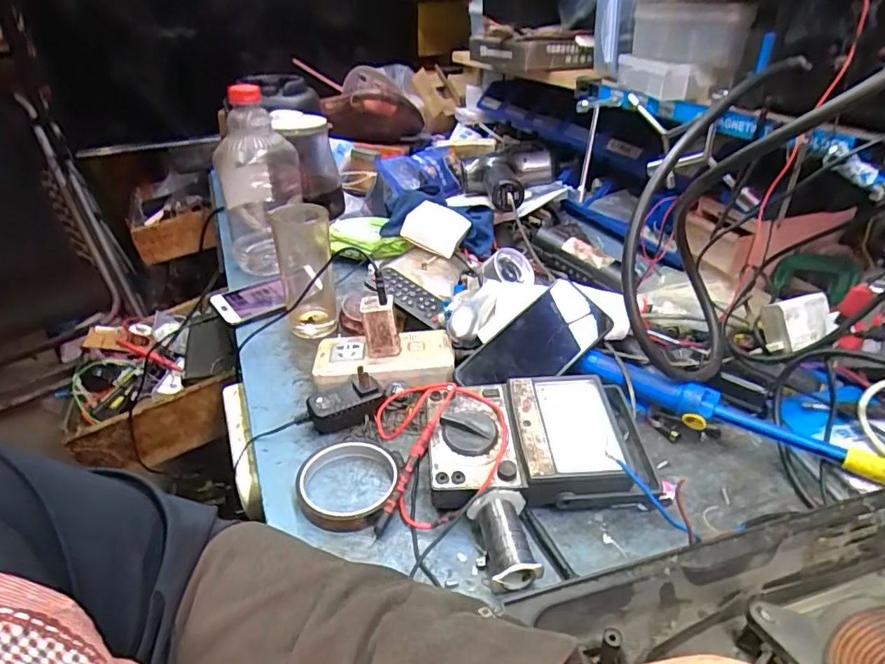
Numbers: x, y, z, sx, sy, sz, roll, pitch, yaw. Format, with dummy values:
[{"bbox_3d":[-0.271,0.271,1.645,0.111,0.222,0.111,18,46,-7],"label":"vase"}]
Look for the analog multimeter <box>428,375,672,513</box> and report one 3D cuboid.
[{"bbox_3d":[0.088,0.097,0.474,0.198,0.050,0.119,-4,33,-7],"label":"analog multimeter"}]

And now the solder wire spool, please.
[{"bbox_3d":[0.047,0.157,0.399,0.042,0.034,0.070,-4,33,-7],"label":"solder wire spool"}]

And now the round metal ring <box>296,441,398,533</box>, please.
[{"bbox_3d":[-0.080,0.128,0.461,0.081,0.024,0.088,0,33,0],"label":"round metal ring"}]

